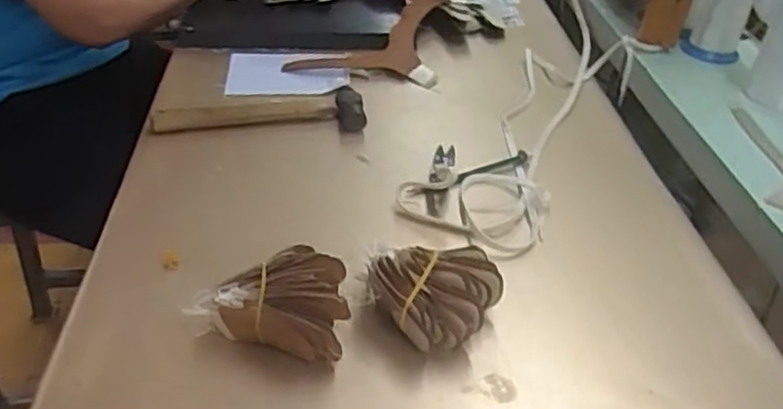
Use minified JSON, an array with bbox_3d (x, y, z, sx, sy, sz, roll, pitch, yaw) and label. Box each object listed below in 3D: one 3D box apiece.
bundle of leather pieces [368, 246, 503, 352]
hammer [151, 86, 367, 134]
[{"bbox_3d":[0.038,0.067,0.503,0.094,0.046,0.071,-9,40,-17],"label":"bundle of leather pieces"},{"bbox_3d":[-0.138,-0.098,0.726,0.215,0.026,0.052,-1,38,-7],"label":"hammer"}]

